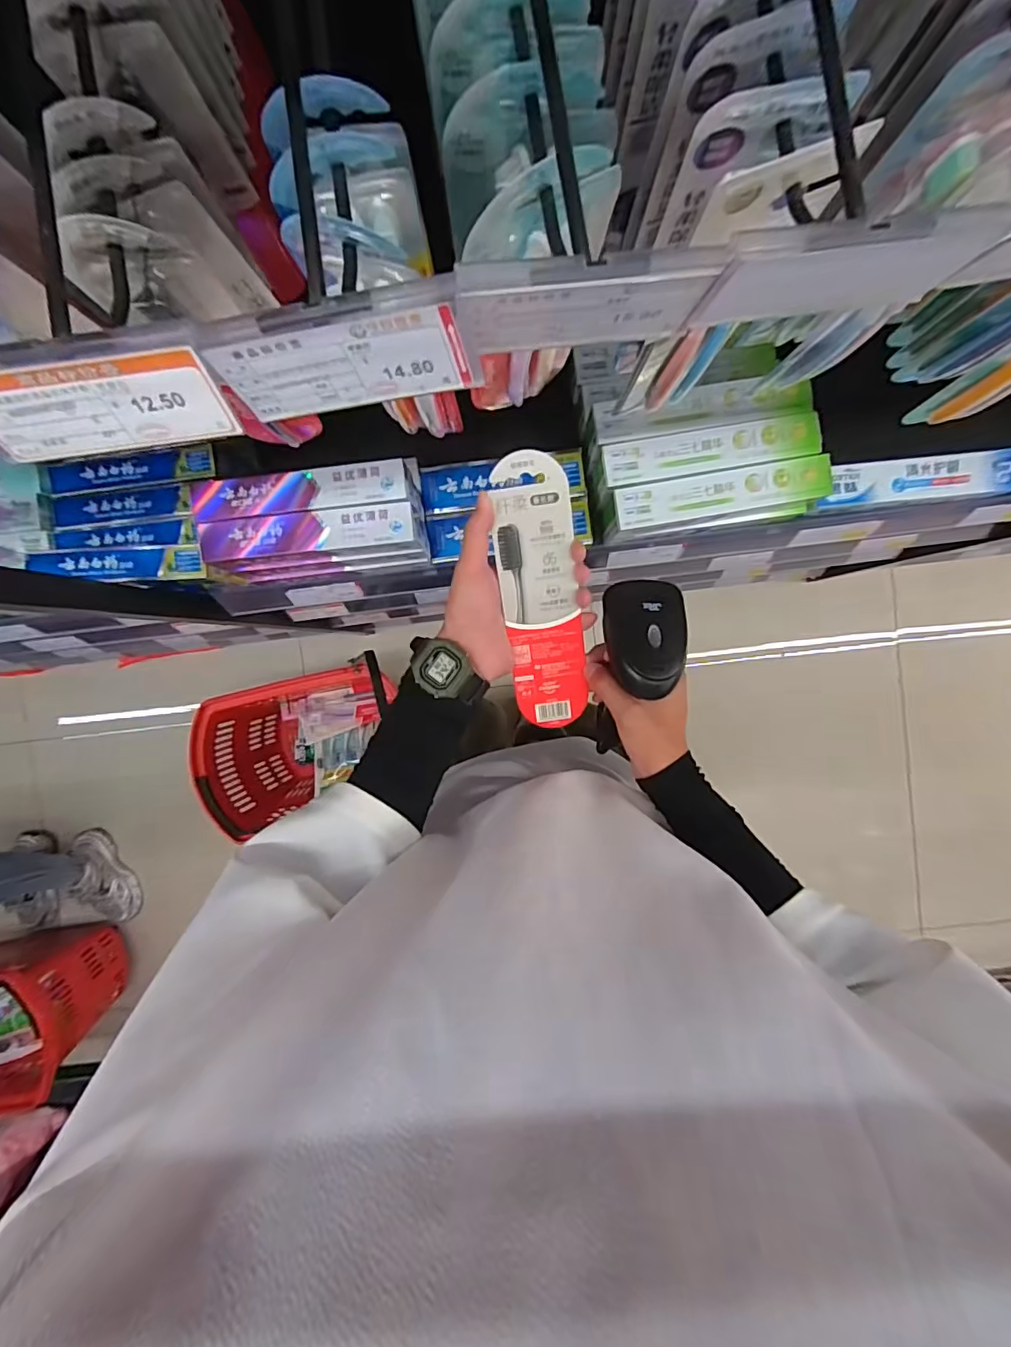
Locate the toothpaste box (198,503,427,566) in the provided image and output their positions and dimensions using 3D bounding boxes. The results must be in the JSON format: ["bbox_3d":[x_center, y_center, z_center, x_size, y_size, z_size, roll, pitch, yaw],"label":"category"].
[{"bbox_3d":[-0.196,-0.140,0.556,0.214,0.045,0.040,-6,93,1],"label":"toothpaste box"}]

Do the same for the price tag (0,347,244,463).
[{"bbox_3d":[-0.160,-0.105,0.214,0.094,0.038,0.004,-8,63,0],"label":"price tag"}]

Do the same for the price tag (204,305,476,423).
[{"bbox_3d":[-0.062,-0.119,0.212,0.093,0.039,0.004,-4,76,9],"label":"price tag"}]

